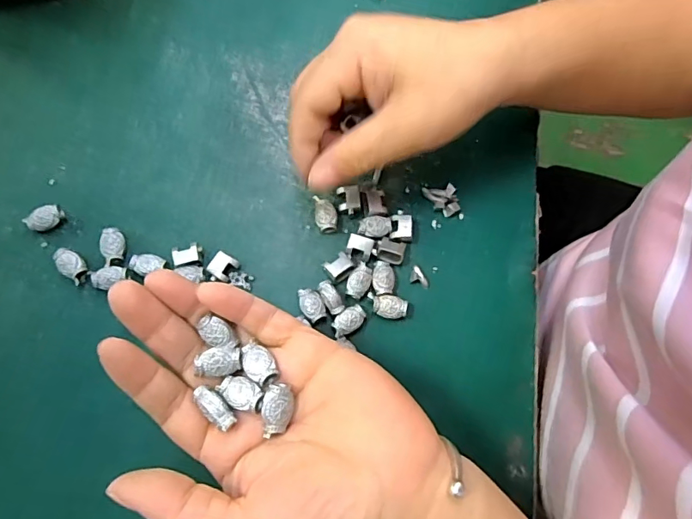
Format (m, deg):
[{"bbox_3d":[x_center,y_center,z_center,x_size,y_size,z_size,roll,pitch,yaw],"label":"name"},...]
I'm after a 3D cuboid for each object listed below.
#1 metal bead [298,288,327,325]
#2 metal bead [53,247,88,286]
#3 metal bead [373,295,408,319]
[{"bbox_3d":[-0.019,0.025,0.266,0.012,0.007,0.020,-31,78,-10],"label":"metal bead"},{"bbox_3d":[-0.152,0.004,0.266,0.020,0.008,0.011,44,77,9],"label":"metal bead"},{"bbox_3d":[0.025,0.027,0.268,0.019,0.008,0.012,14,74,2],"label":"metal bead"}]

